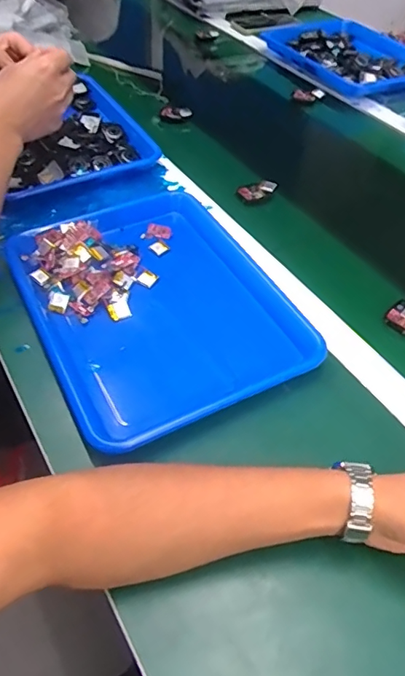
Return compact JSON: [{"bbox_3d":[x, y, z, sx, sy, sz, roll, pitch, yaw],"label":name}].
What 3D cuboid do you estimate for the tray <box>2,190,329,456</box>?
[{"bbox_3d":[-0.051,-0.045,0.574,0.267,0.033,0.332,-22,52,-20],"label":"tray"}]

